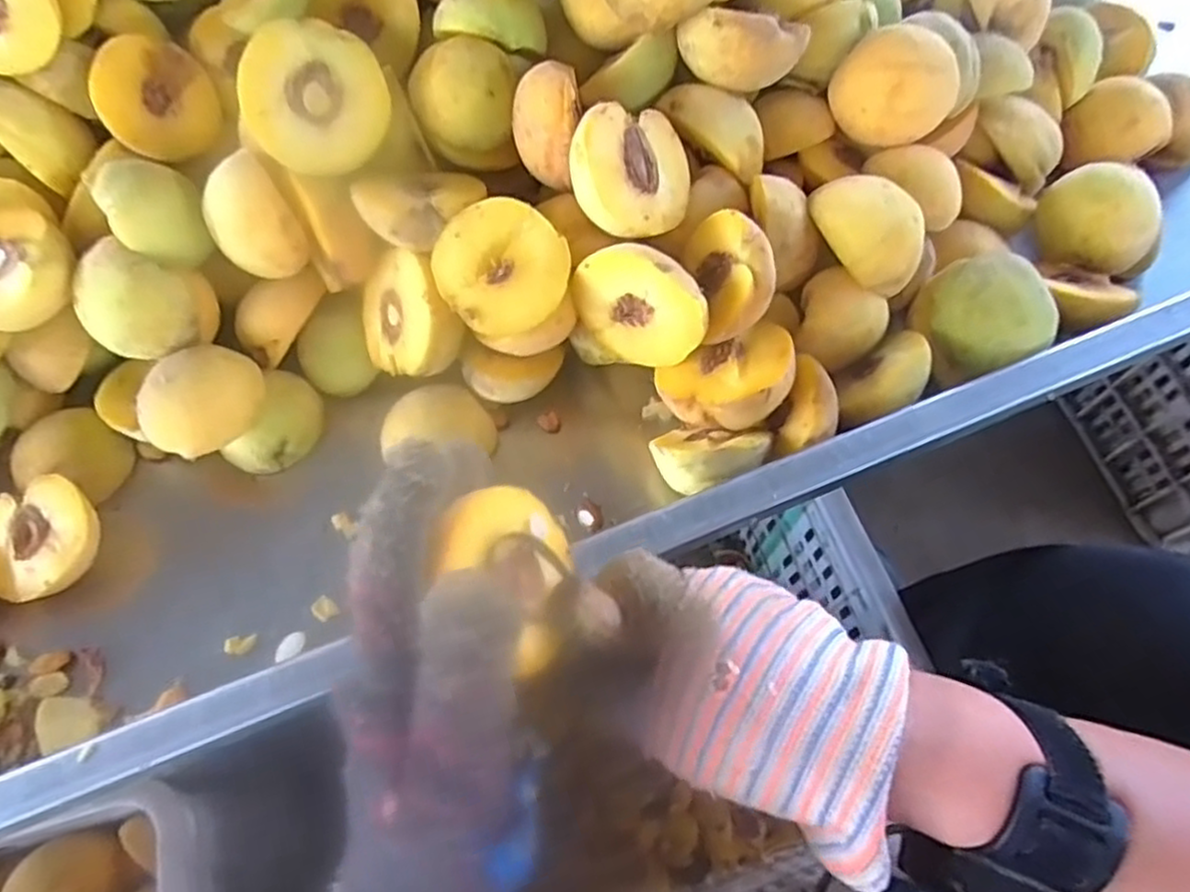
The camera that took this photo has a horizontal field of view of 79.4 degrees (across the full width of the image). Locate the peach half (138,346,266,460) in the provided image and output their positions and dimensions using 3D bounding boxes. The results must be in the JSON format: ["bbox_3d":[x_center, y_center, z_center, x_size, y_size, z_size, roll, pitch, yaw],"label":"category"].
[{"bbox_3d":[-0.220,-0.025,0.402,0.058,0.037,0.055,-28,98,8],"label":"peach half"}]

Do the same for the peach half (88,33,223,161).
[{"bbox_3d":[-0.257,-0.198,0.416,0.058,0.065,0.031,-32,22,-28],"label":"peach half"}]

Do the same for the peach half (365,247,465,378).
[{"bbox_3d":[-0.101,-0.075,0.411,0.032,0.078,0.070,-17,88,-48],"label":"peach half"}]

